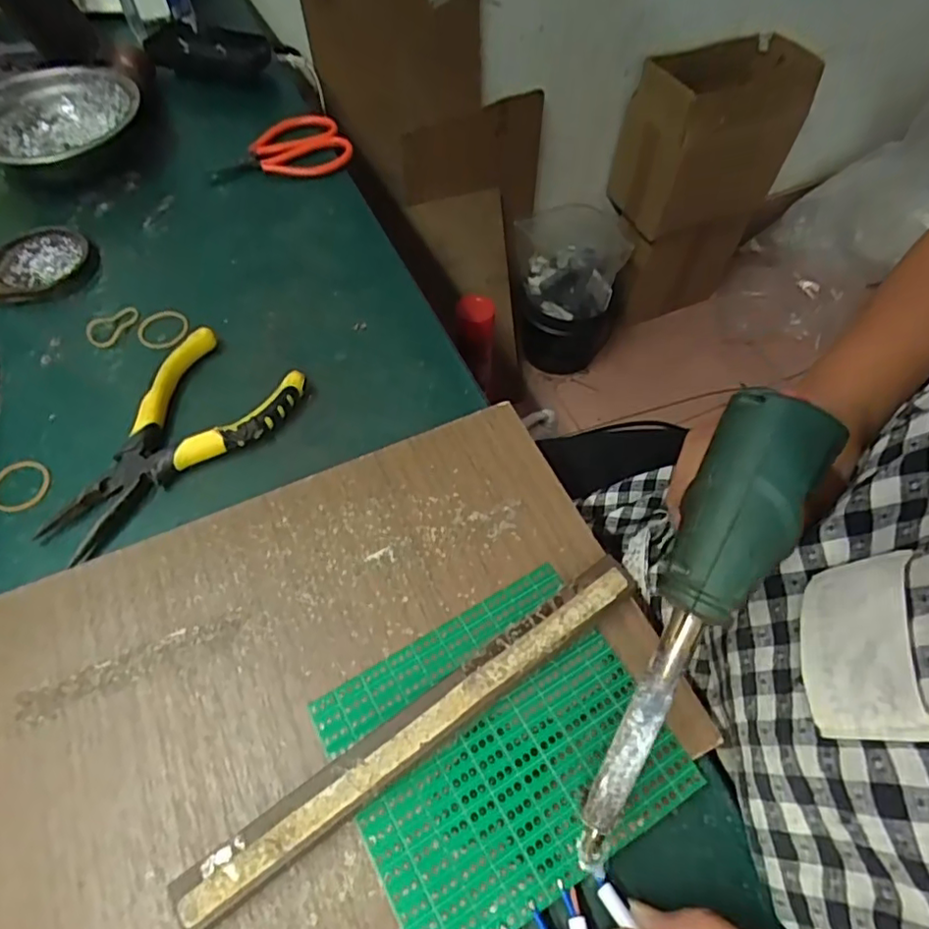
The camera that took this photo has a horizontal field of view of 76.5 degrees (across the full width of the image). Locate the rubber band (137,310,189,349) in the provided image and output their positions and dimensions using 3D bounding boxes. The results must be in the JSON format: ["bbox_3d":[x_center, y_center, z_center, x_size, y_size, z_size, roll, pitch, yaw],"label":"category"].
[{"bbox_3d":[-0.196,-0.089,0.382,0.031,0.004,0.031,0,58,-1],"label":"rubber band"}]

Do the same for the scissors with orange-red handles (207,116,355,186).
[{"bbox_3d":[-0.149,-0.253,0.475,0.111,0.013,0.060,-13,72,-5],"label":"scissors with orange-red handles"}]

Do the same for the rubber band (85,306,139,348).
[{"bbox_3d":[-0.228,-0.091,0.383,0.021,0.005,0.035,39,65,21],"label":"rubber band"}]

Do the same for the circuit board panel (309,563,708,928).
[{"bbox_3d":[0.015,0.117,0.251,0.127,0.005,0.113,-26,62,-15],"label":"circuit board panel"}]

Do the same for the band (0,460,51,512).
[{"bbox_3d":[-0.245,0.012,0.324,0.031,0.004,0.031,0,58,-1],"label":"band"}]

